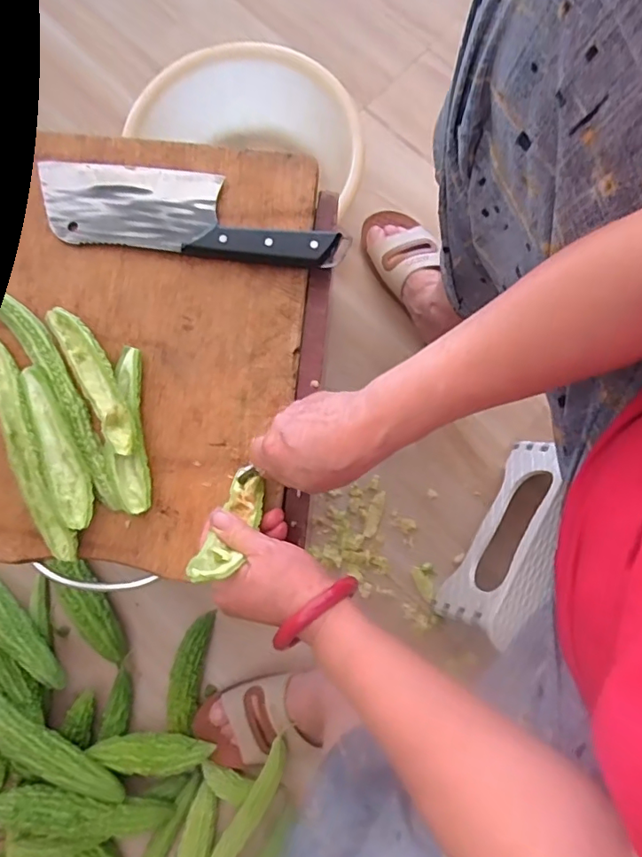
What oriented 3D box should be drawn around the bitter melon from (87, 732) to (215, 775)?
[{"bbox_3d":[-0.190,0.364,0.603,0.136,0.044,0.039,-6,78,0],"label":"bitter melon"}]

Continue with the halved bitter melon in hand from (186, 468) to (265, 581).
[{"bbox_3d":[-0.068,0.076,0.387,0.030,0.120,0.026,18,120,2],"label":"halved bitter melon in hand"}]

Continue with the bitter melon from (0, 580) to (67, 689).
[{"bbox_3d":[-0.369,0.240,0.641,0.182,0.053,0.036,43,81,6],"label":"bitter melon"}]

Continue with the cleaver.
[{"bbox_3d":[-0.119,-0.197,0.480,0.281,0.026,0.080,7,79,2],"label":"cleaver"}]

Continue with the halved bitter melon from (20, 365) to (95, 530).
[{"bbox_3d":[-0.217,0.015,0.448,0.033,0.027,0.140,-19,79,-3],"label":"halved bitter melon"}]

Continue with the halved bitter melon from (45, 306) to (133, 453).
[{"bbox_3d":[-0.191,-0.043,0.454,0.033,0.024,0.143,-31,80,-5],"label":"halved bitter melon"}]

